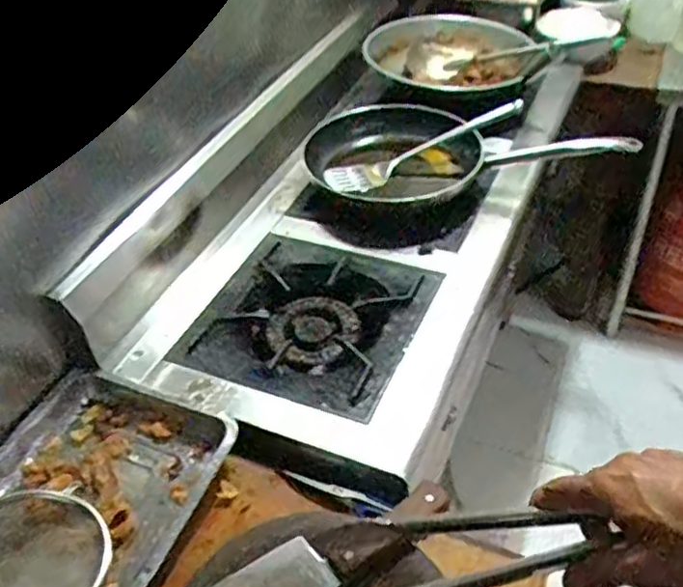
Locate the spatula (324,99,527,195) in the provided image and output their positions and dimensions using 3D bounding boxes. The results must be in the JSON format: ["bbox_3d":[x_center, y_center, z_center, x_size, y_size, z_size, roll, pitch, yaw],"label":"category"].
[{"bbox_3d":[0.149,-0.256,1.216,0.367,0.041,0.055,-24,43,4],"label":"spatula"}]

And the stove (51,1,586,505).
[{"bbox_3d":[0.045,-0.125,1.138,0.451,0.230,0.924,15,45,20],"label":"stove"}]

